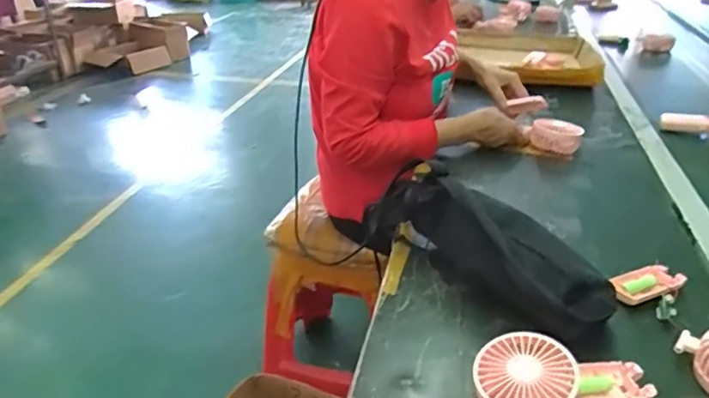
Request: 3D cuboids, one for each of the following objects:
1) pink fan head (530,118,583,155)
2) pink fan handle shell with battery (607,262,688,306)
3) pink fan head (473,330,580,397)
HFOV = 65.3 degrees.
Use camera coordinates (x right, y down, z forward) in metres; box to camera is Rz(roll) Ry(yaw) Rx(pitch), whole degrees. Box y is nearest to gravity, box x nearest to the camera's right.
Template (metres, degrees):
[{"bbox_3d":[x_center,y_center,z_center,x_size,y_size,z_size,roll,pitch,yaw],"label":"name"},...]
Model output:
[{"bbox_3d":[0.373,-0.116,1.019,0.077,0.050,0.077,0,29,0],"label":"pink fan head"},{"bbox_3d":[0.346,0.103,0.661,0.099,0.017,0.050,-11,31,-20],"label":"pink fan handle shell with battery"},{"bbox_3d":[0.154,0.169,0.499,0.081,0.047,0.085,24,51,38],"label":"pink fan head"}]

